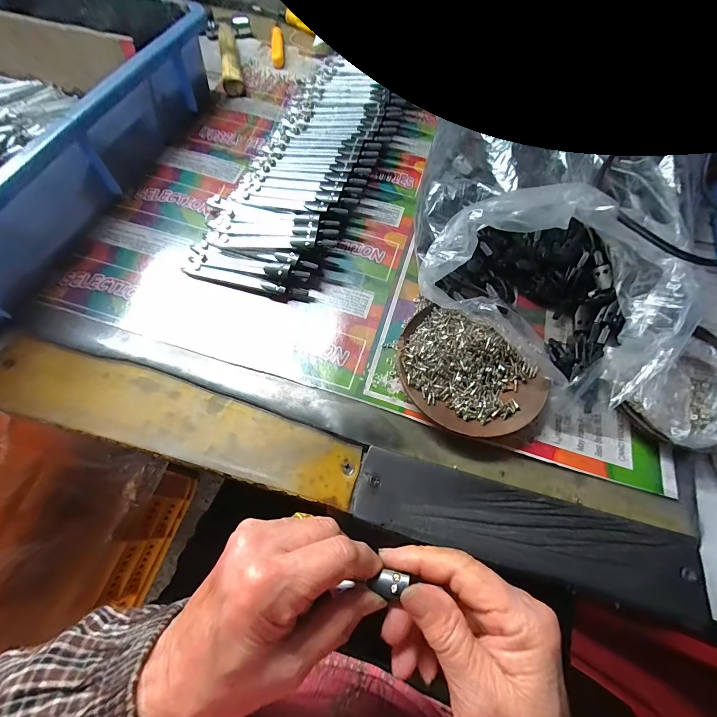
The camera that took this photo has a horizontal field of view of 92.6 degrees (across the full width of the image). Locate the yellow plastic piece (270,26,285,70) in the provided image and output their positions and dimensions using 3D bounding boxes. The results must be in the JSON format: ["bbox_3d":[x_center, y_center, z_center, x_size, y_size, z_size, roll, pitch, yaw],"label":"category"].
[{"bbox_3d":[-0.108,-0.414,0.457,0.017,0.015,0.074,-5,66,-6],"label":"yellow plastic piece"}]

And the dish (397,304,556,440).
[{"bbox_3d":[0.084,0.013,0.266,0.113,0.024,0.096,27,67,9],"label":"dish"}]

